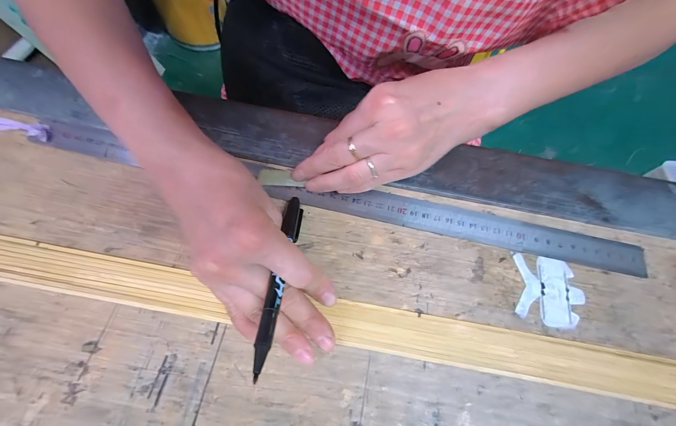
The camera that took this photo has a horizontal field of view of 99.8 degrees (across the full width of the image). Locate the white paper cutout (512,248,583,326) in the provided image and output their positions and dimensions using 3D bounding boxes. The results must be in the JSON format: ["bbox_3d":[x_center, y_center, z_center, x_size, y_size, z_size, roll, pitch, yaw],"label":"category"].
[{"bbox_3d":[0.163,0.059,0.218,0.050,0.004,0.051,13,66,2],"label":"white paper cutout"}]

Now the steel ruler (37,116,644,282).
[{"bbox_3d":[-0.002,-0.016,0.244,0.507,0.004,0.029,13,71,2],"label":"steel ruler"}]

